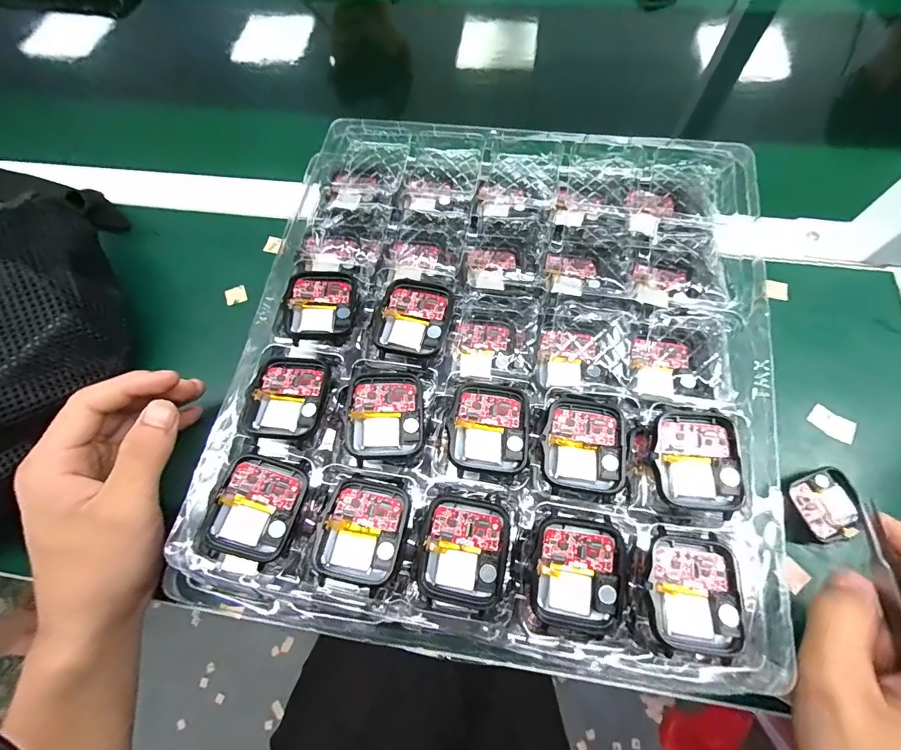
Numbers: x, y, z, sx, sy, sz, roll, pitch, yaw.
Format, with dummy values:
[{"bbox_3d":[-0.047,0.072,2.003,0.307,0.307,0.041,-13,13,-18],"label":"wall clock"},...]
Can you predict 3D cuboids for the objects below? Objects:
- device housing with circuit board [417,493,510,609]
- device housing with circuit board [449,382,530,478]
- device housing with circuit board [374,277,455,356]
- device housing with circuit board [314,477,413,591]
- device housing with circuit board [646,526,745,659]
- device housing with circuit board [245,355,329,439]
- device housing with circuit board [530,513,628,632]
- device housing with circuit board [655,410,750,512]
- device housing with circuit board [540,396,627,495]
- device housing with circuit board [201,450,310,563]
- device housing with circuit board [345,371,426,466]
[{"bbox_3d":[0.006,0.077,0.185,0.036,0.011,0.043,11,68,7],"label":"device housing with circuit board"},{"bbox_3d":[0.019,0.025,0.202,0.037,0.007,0.043,5,67,5],"label":"device housing with circuit board"},{"bbox_3d":[-0.019,-0.031,0.223,0.037,0.007,0.043,13,68,8],"label":"device housing with circuit board"},{"bbox_3d":[-0.039,0.070,0.190,0.036,0.008,0.043,11,68,7],"label":"device housing with circuit board"},{"bbox_3d":[0.101,0.091,0.176,0.037,0.006,0.045,4,67,4],"label":"device housing with circuit board"},{"bbox_3d":[-0.081,0.012,0.216,0.036,0.016,0.043,4,67,4],"label":"device housing with circuit board"},{"bbox_3d":[0.055,0.085,0.180,0.036,0.011,0.043,9,68,6],"label":"device housing with circuit board"},{"bbox_3d":[0.112,0.038,0.191,0.038,0.010,0.042,5,67,5],"label":"device housing with circuit board"},{"bbox_3d":[0.064,0.033,0.201,0.037,0.006,0.043,9,68,6],"label":"device housing with circuit board"},{"bbox_3d":[-0.089,0.061,0.194,0.036,0.007,0.044,20,75,-6],"label":"device housing with circuit board"},{"bbox_3d":[-0.031,0.018,0.207,0.037,0.009,0.043,-4,67,1],"label":"device housing with circuit board"}]

